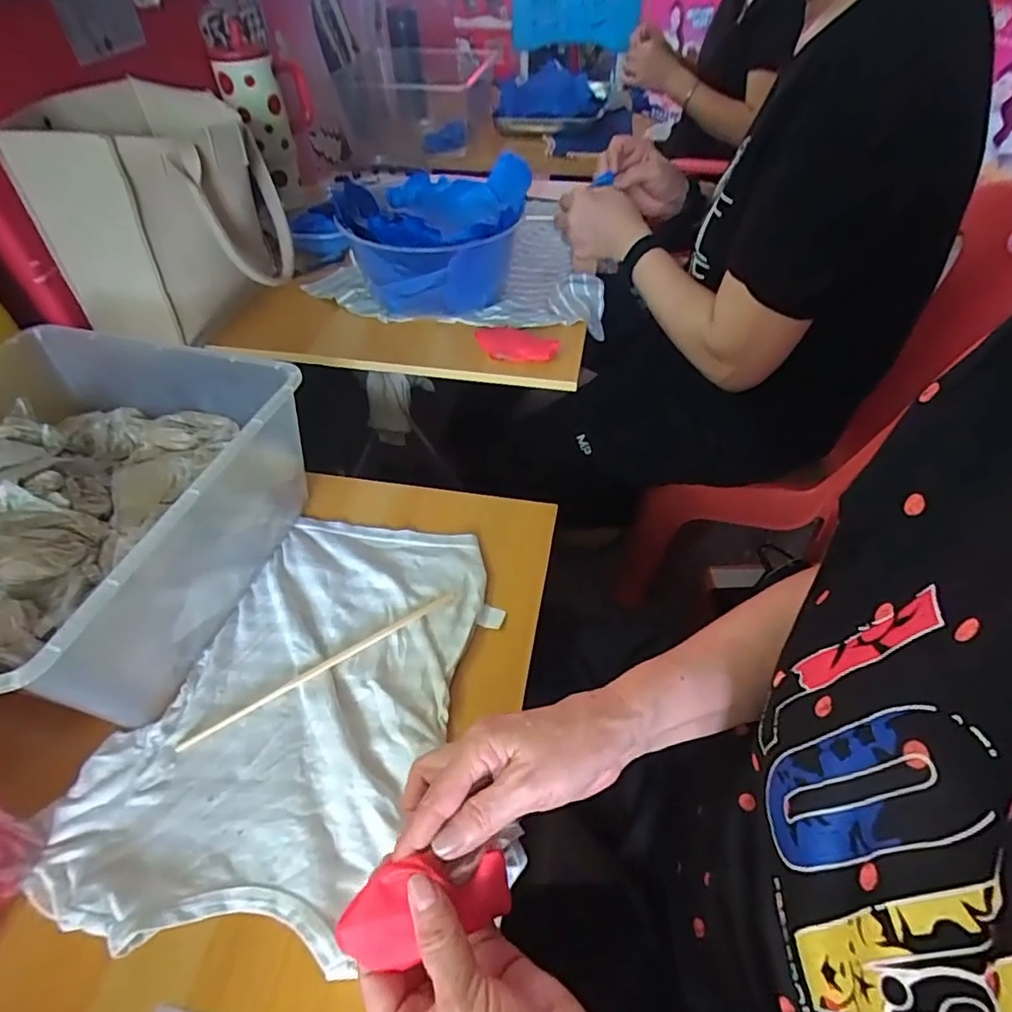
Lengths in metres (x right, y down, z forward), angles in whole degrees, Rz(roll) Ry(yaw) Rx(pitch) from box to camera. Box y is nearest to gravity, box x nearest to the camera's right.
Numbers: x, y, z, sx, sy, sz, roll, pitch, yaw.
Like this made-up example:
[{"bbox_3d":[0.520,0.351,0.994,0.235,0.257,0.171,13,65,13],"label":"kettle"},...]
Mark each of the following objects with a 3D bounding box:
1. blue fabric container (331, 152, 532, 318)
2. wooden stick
[{"bbox_3d":[-0.094,-0.334,0.710,0.218,0.122,0.235,6,48,7],"label":"blue fabric container"},{"bbox_3d":[-0.140,0.123,0.439,0.221,0.006,0.010,-26,53,-21],"label":"wooden stick"}]

